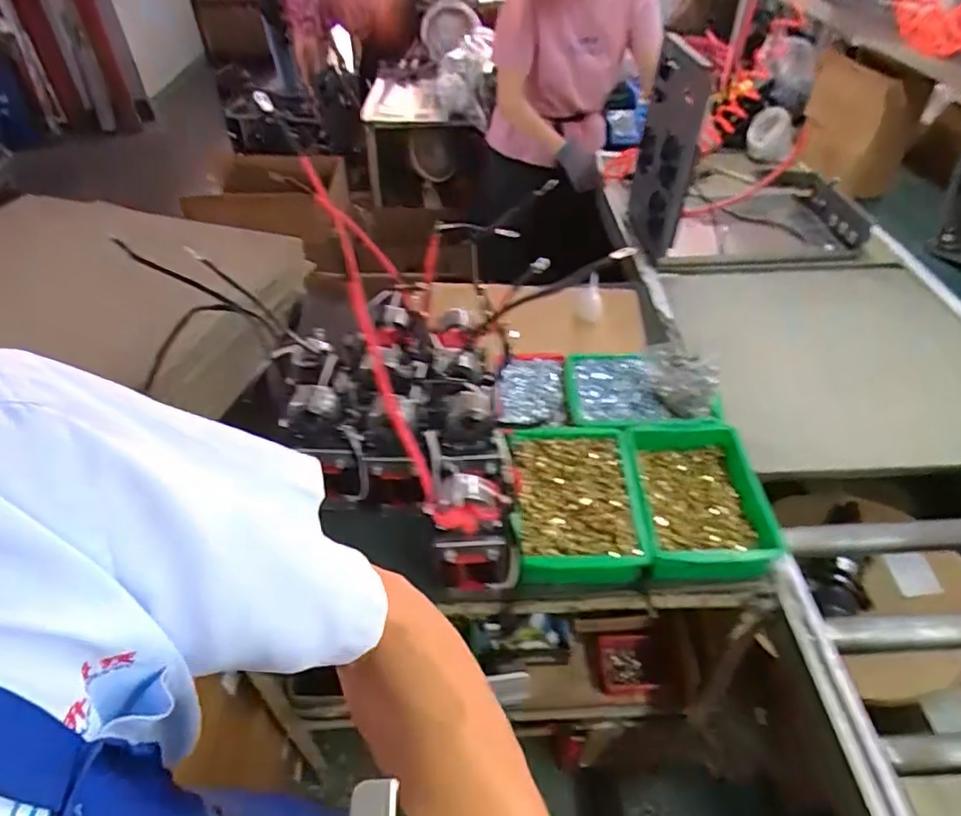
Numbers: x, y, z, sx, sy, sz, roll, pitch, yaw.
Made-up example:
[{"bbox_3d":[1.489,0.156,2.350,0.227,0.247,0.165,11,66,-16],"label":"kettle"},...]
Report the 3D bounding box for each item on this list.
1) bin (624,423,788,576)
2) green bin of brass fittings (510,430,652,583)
[{"bbox_3d":[0.325,0.127,0.879,0.192,0.056,0.250,-1,45,0],"label":"bin"},{"bbox_3d":[0.140,0.135,0.871,0.182,0.062,0.243,-1,45,0],"label":"green bin of brass fittings"}]

